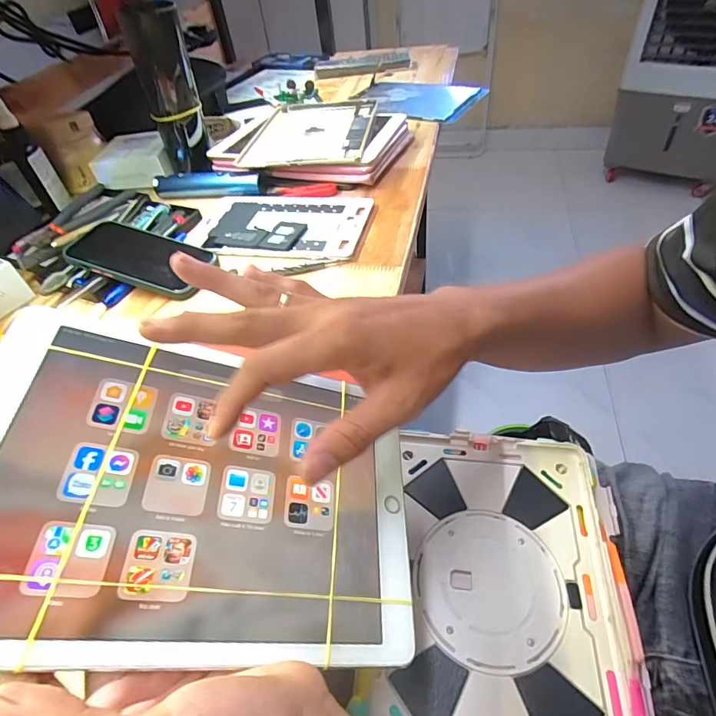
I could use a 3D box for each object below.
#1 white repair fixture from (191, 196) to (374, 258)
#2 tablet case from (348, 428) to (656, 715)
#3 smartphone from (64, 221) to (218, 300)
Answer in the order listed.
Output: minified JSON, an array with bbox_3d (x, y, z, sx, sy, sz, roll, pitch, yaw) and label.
[{"bbox_3d":[-0.089,-0.158,0.514,0.194,0.012,0.122,6,46,11],"label":"white repair fixture"},{"bbox_3d":[0.112,0.169,0.334,0.182,0.020,0.250,8,47,13],"label":"tablet case"},{"bbox_3d":[-0.227,-0.104,0.454,0.140,0.010,0.078,14,52,4],"label":"smartphone"}]

